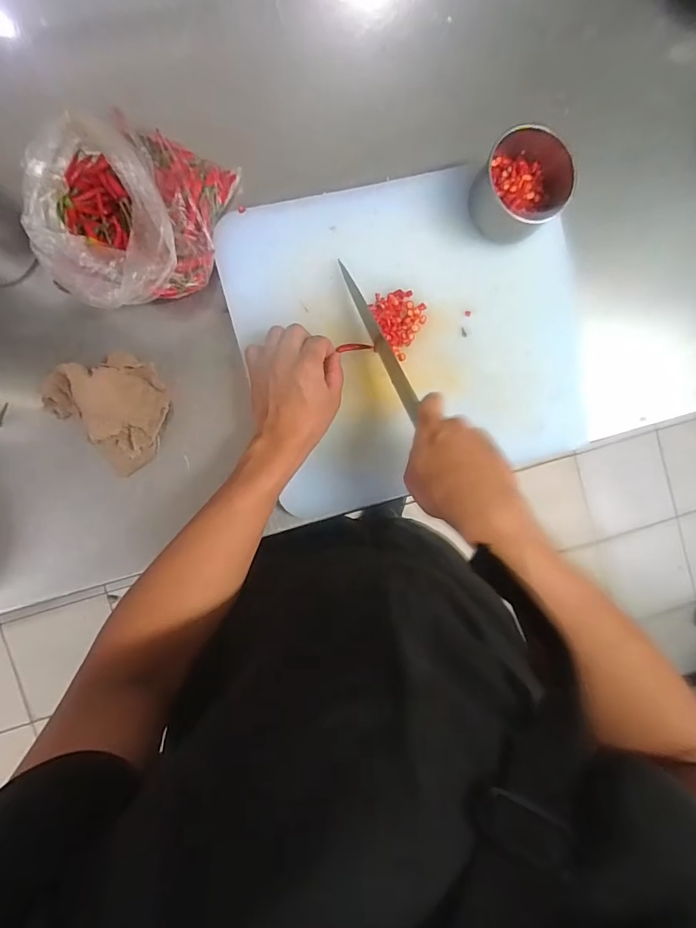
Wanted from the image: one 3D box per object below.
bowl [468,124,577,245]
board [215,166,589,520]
[{"bbox_3d":[0.185,-0.297,0.475,0.093,0.067,0.097,0,92,-6],"label":"bowl"},{"bbox_3d":[0.080,-0.143,0.513,0.381,0.034,0.340,-14,93,-6],"label":"board"}]

